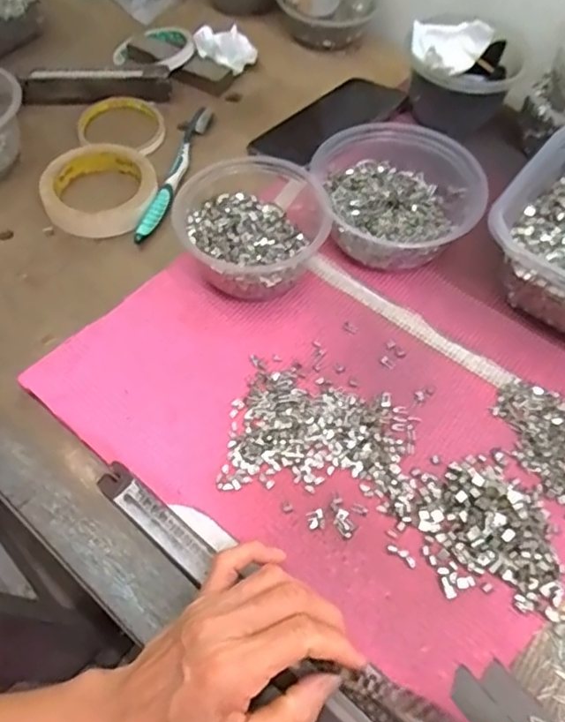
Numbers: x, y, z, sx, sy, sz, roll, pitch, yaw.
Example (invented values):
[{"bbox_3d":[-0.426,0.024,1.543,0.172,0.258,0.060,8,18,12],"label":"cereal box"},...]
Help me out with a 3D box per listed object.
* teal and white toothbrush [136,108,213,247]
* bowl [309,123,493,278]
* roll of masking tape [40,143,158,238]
[{"bbox_3d":[-0.098,-0.177,0.553,0.017,0.009,0.182,12,58,5],"label":"teal and white toothbrush"},{"bbox_3d":[0.095,-0.135,0.492,0.130,0.070,0.130,1,57,-2],"label":"bowl"},{"bbox_3d":[-0.159,-0.156,0.535,0.094,0.018,0.100,1,57,-2],"label":"roll of masking tape"}]

